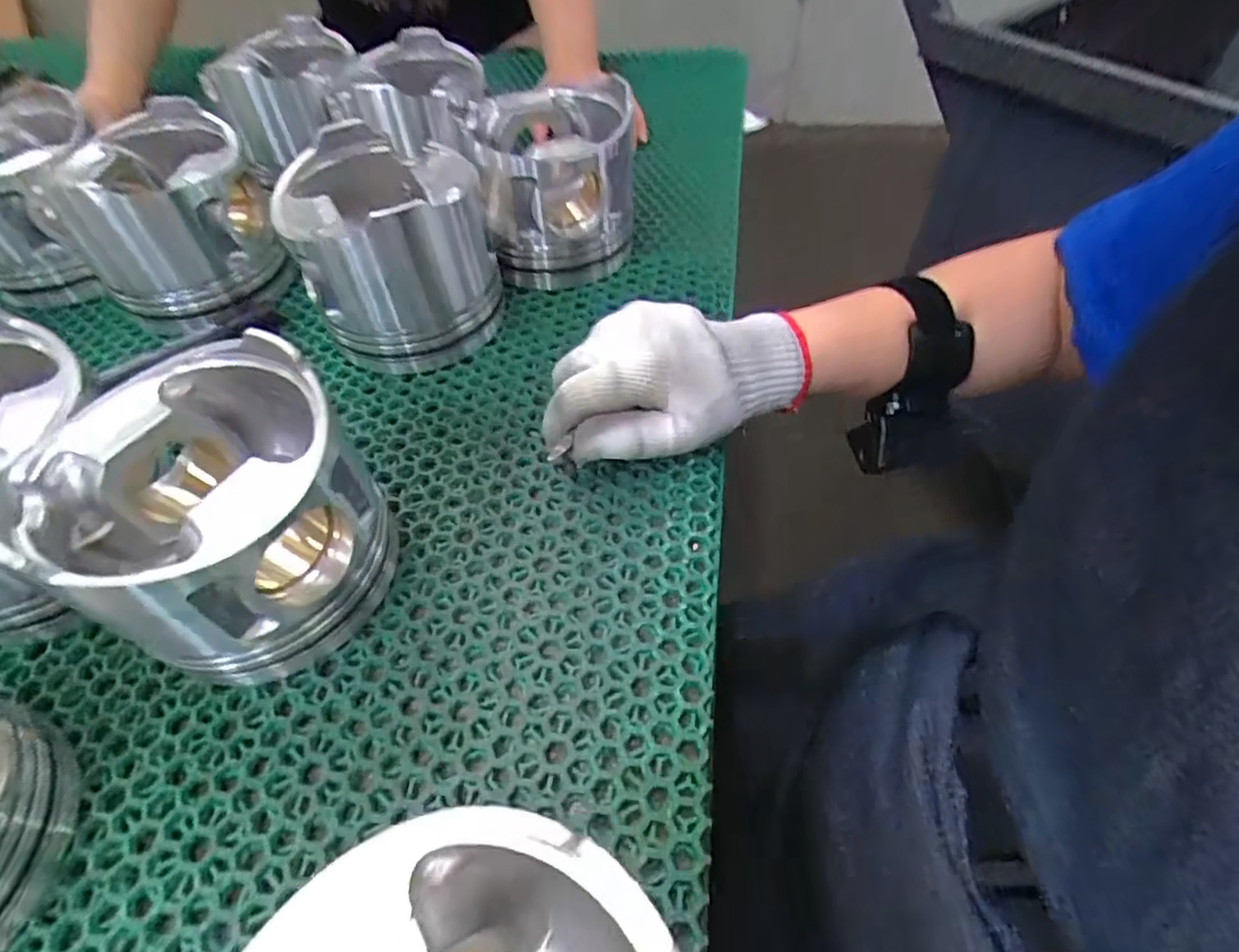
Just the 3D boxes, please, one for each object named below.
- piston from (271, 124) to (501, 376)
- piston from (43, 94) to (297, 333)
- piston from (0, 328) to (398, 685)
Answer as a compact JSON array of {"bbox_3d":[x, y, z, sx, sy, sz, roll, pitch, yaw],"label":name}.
[{"bbox_3d":[-0.133,-0.136,0.381,0.106,0.104,0.106,-16,54,-11],"label":"piston"},{"bbox_3d":[-0.288,-0.165,0.411,0.106,0.098,0.106,-29,57,-19],"label":"piston"},{"bbox_3d":[-0.159,0.016,0.260,0.105,0.101,0.104,-2,52,3],"label":"piston"}]

